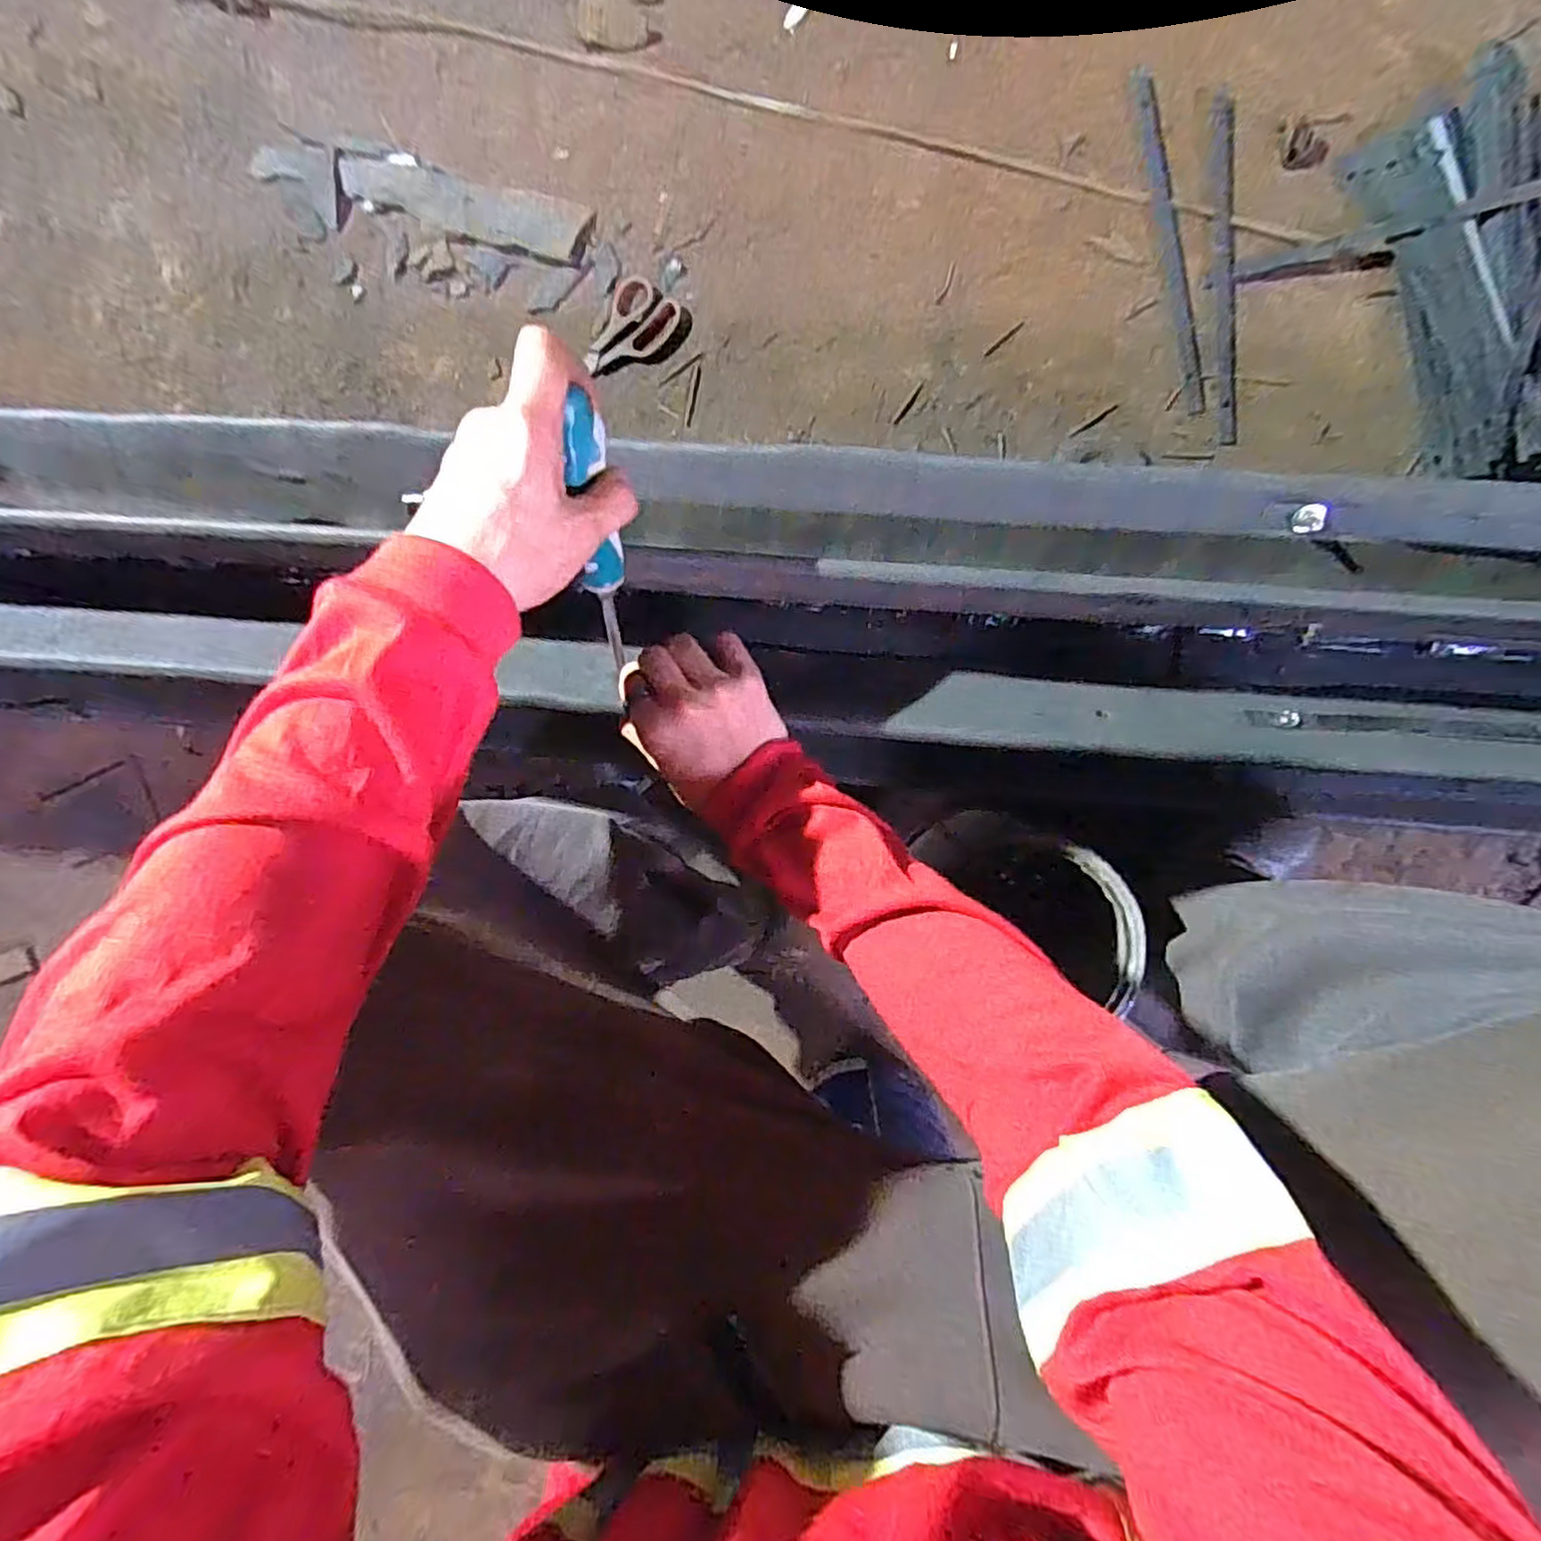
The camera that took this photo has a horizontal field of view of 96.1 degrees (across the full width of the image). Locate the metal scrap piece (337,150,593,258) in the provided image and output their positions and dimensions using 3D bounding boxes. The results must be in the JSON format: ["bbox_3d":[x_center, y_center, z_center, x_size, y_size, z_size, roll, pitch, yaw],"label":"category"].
[{"bbox_3d":[-0.326,-0.594,0.729,0.270,0.007,0.055,18,94,4],"label":"metal scrap piece"}]

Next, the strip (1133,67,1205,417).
[{"bbox_3d":[0.397,-0.522,0.685,0.021,0.005,0.336,-10,91,5],"label":"strip"}]

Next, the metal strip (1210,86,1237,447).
[{"bbox_3d":[0.448,-0.490,0.679,0.022,0.011,0.337,-2,92,5],"label":"metal strip"}]

